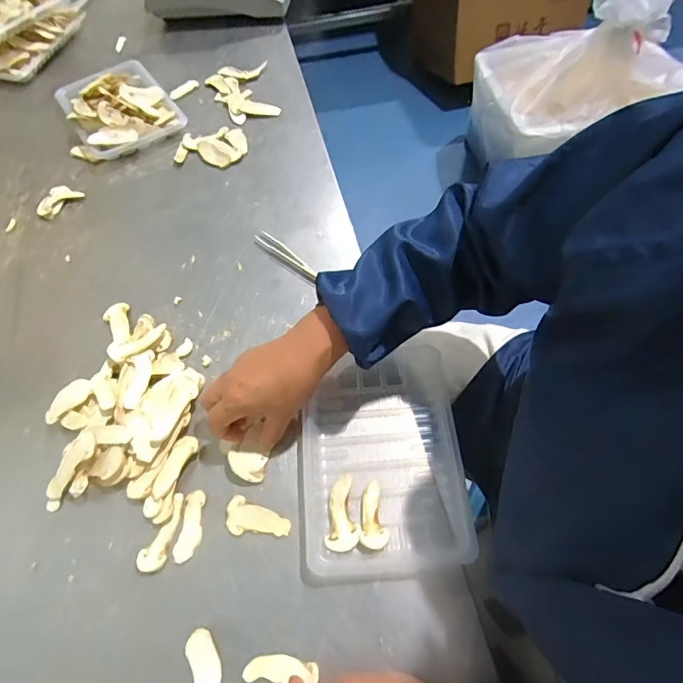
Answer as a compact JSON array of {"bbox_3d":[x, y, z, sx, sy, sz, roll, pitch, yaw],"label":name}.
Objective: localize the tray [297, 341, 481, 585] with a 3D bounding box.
[{"bbox_3d":[0.037,0.109,0.452,0.157,0.017,0.216,-3,62,0],"label":"tray"}]

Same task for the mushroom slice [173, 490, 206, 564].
[{"bbox_3d":[-0.142,0.174,0.433,0.022,0.004,0.062,4,62,4],"label":"mushroom slice"}]

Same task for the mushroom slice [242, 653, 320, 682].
[{"bbox_3d":[-0.049,0.268,0.373,0.060,0.007,0.021,7,62,6],"label":"mushroom slice"}]

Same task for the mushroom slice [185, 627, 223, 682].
[{"bbox_3d":[-0.112,0.266,0.377,0.024,0.004,0.050,-25,64,-11],"label":"mushroom slice"}]

